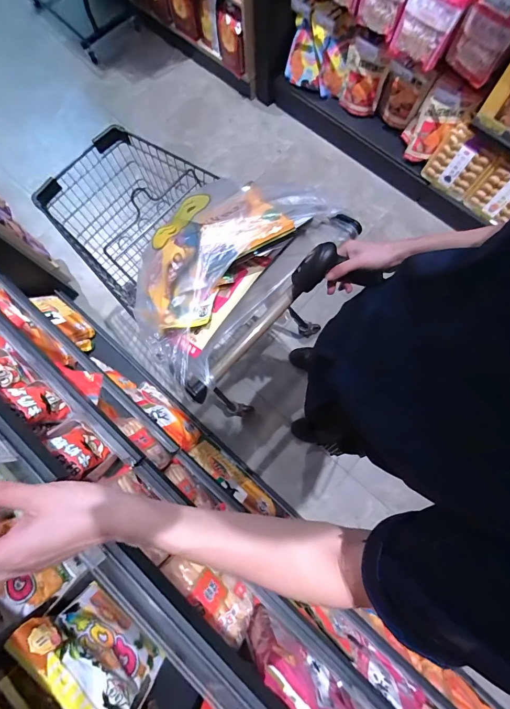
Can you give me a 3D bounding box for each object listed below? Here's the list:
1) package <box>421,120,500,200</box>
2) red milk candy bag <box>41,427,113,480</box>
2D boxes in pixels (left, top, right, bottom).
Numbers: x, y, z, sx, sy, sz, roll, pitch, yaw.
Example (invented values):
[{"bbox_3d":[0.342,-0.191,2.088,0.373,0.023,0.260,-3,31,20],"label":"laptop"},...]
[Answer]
[{"bbox_3d":[0.885,-0.827,1.460,0.225,0.246,0.066,40,67,7],"label":"package"},{"bbox_3d":[-0.308,0.165,0.590,0.092,0.099,0.040,41,80,9],"label":"red milk candy bag"}]

